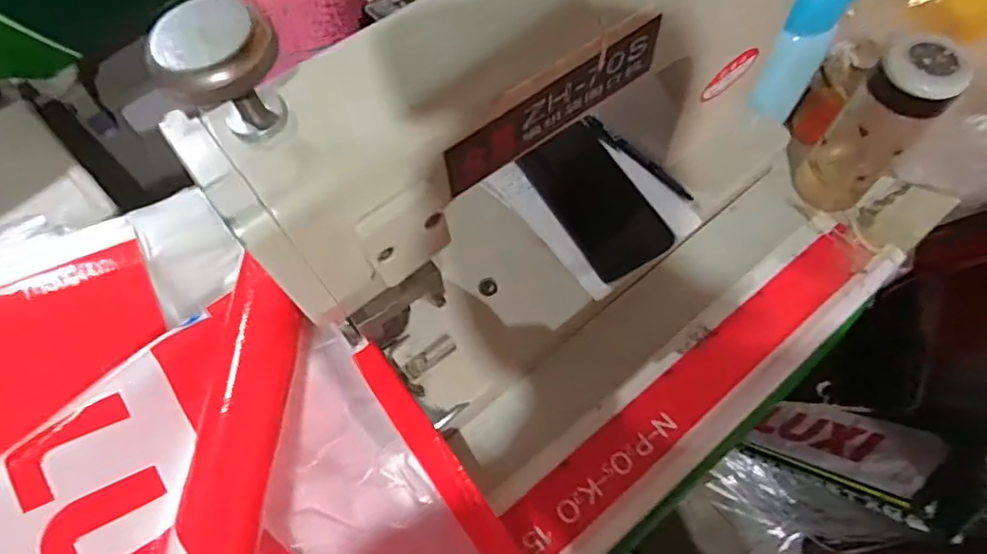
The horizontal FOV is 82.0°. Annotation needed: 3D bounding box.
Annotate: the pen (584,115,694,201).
[{"bbox_3d":[0.137,-0.116,0.550,0.016,0.010,0.132,-41,70,-15],"label":"pen"}]

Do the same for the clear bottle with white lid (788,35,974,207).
[{"bbox_3d":[0.343,-0.130,0.513,0.054,0.174,0.066,-41,70,-15],"label":"clear bottle with white lid"}]

